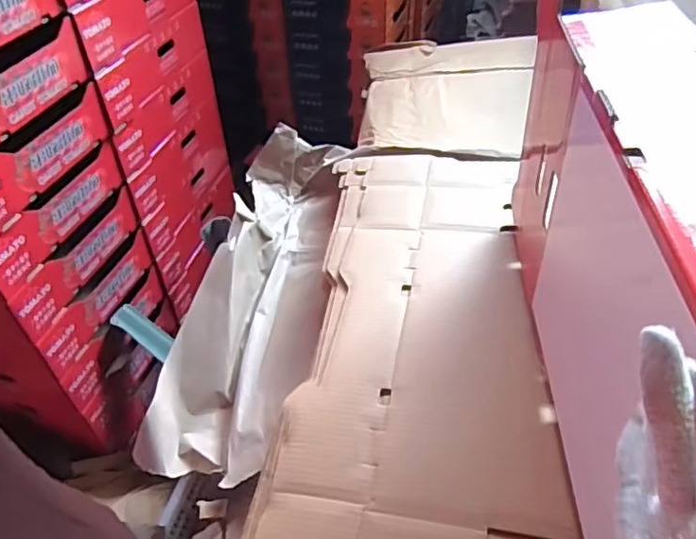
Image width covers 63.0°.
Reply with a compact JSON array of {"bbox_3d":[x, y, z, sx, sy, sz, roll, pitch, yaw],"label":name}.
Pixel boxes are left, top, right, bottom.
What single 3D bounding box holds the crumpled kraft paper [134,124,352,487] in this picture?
[{"bbox_3d":[-0.121,0.015,0.849,0.171,0.139,0.576,8,45,11],"label":"crumpled kraft paper"}]

